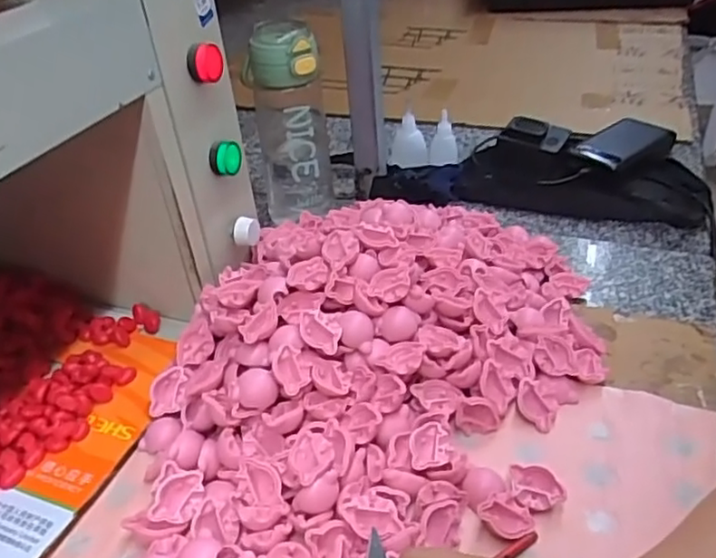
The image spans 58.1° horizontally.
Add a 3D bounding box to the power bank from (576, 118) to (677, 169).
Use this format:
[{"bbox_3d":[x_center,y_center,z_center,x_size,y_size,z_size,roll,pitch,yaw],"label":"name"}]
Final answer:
[{"bbox_3d":[0.320,-0.164,0.772,0.128,0.010,0.066,-26,51,-27],"label":"power bank"}]

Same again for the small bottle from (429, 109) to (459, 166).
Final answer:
[{"bbox_3d":[0.104,-0.172,0.780,0.033,0.061,0.043,0,33,7],"label":"small bottle"}]

